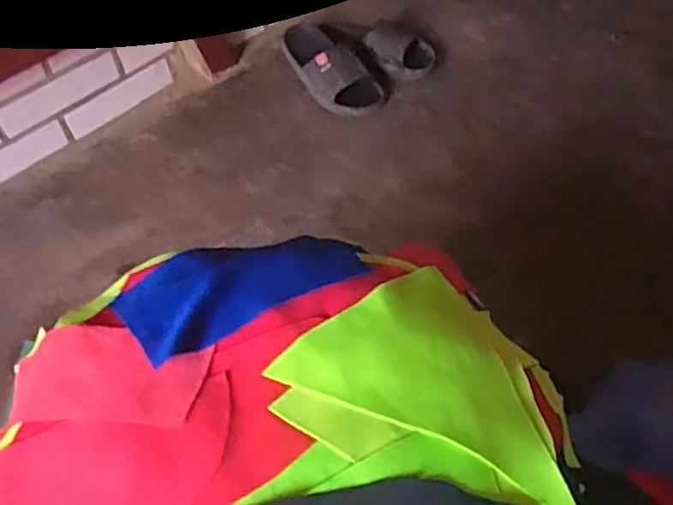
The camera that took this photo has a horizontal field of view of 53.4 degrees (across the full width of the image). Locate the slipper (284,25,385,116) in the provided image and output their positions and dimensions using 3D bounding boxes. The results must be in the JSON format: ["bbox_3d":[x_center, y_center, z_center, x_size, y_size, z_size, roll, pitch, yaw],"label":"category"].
[{"bbox_3d":[-0.018,-0.366,1.328,0.113,0.083,0.258,-30,57,-21],"label":"slipper"}]

